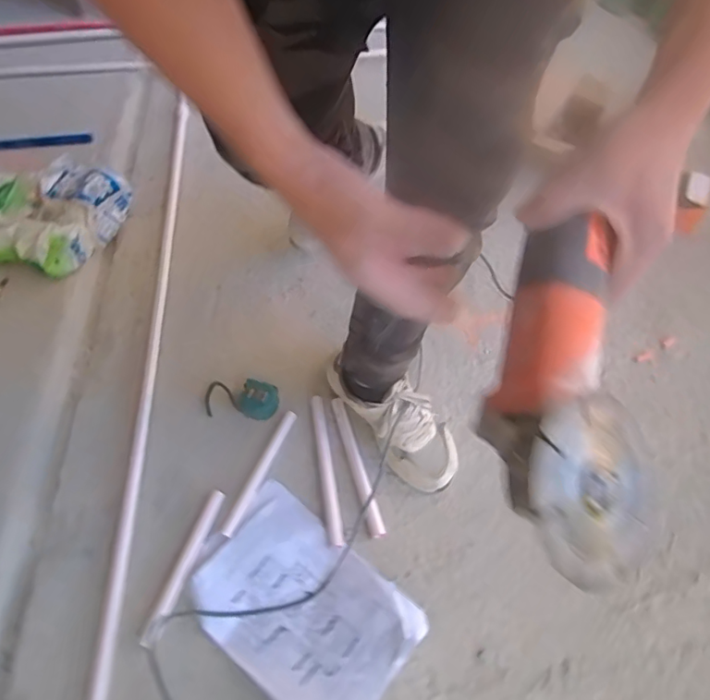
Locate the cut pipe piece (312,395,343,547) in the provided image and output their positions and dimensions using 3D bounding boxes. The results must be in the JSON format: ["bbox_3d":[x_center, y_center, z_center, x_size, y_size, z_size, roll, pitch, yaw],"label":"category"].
[{"bbox_3d":[-0.047,0.190,0.865,0.020,0.017,0.253,-10,57,-3],"label":"cut pipe piece"}]

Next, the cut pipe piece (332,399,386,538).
[{"bbox_3d":[0.002,0.186,0.868,0.023,0.016,0.237,-15,57,-7],"label":"cut pipe piece"}]

